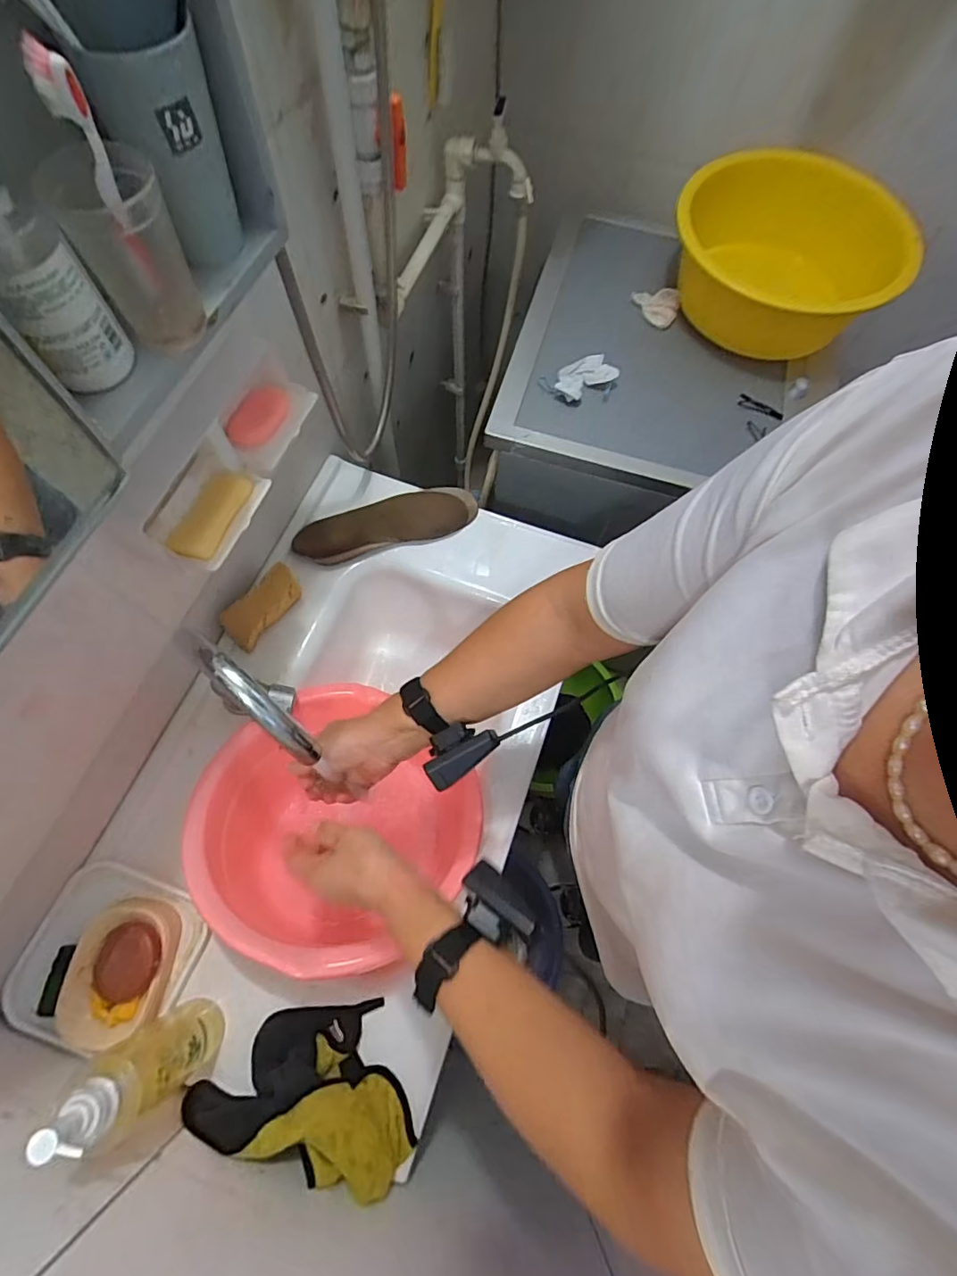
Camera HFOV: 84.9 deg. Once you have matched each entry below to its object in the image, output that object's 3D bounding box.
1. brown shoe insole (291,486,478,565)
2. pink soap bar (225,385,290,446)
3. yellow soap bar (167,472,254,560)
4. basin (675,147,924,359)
[{"bbox_3d":[-0.139,-0.177,0.801,0.271,0.030,0.084,-18,70,-10],"label":"brown shoe insole"},{"bbox_3d":[-0.241,-0.240,0.576,0.042,0.021,0.079,45,74,-15],"label":"pink soap bar"},{"bbox_3d":[-0.263,-0.122,0.516,0.047,0.015,0.095,21,68,5],"label":"yellow soap bar"},{"bbox_3d":[0.501,-0.623,0.845,0.349,0.158,0.288,25,69,7],"label":"basin"}]

